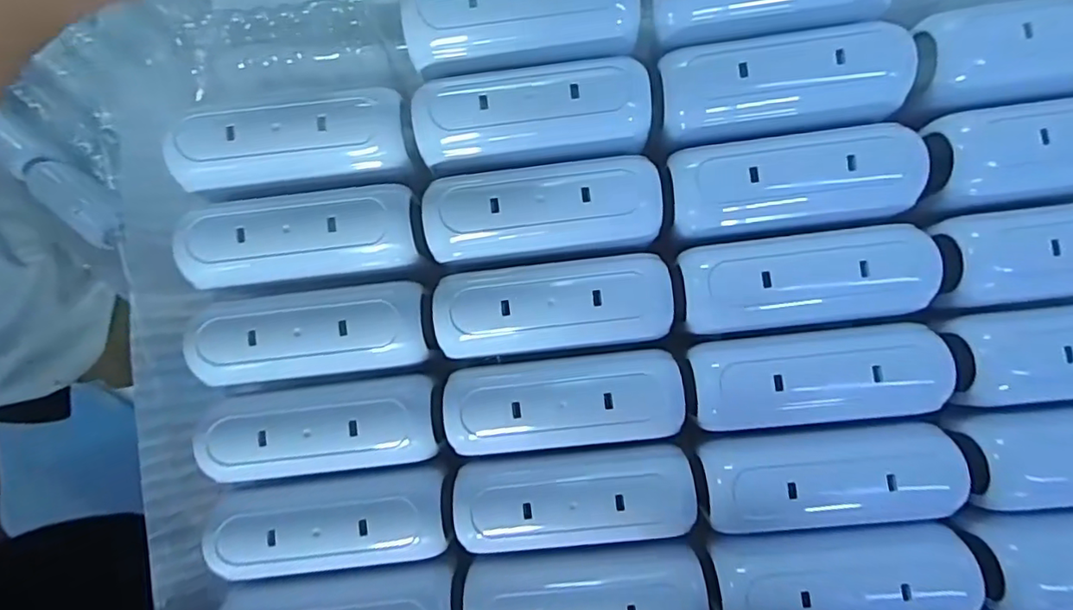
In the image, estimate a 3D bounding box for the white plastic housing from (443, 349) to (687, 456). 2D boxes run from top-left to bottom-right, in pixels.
[{"bbox_3d":[0.009,0.031,0.182,0.074,0.017,0.027,-6,86,6],"label":"white plastic housing"}]

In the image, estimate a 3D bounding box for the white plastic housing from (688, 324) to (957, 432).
[{"bbox_3d":[0.089,0.024,0.182,0.074,0.011,0.029,-6,86,6],"label":"white plastic housing"}]

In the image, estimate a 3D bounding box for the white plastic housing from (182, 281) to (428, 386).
[{"bbox_3d":[-0.073,0.009,0.184,0.073,0.015,0.026,-8,86,6],"label":"white plastic housing"}]

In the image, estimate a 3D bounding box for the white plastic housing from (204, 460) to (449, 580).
[{"bbox_3d":[-0.066,0.069,0.182,0.071,0.013,0.028,-8,86,6],"label":"white plastic housing"}]

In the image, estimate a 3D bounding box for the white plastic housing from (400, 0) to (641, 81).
[{"bbox_3d":[-0.005,-0.091,0.183,0.074,0.017,0.023,-8,86,6],"label":"white plastic housing"}]

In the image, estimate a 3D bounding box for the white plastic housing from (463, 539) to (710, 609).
[{"bbox_3d":[0.016,0.095,0.180,0.074,0.020,0.031,-7,86,6],"label":"white plastic housing"}]

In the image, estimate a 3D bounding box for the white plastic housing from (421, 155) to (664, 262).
[{"bbox_3d":[0.002,-0.032,0.184,0.074,0.015,0.029,-6,86,6],"label":"white plastic housing"}]

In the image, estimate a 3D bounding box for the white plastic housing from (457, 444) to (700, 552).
[{"bbox_3d":[0.012,0.061,0.181,0.074,0.015,0.028,-4,86,6],"label":"white plastic housing"}]

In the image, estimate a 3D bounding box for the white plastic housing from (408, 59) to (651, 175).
[{"bbox_3d":[-0.001,-0.061,0.185,0.074,0.018,0.027,-7,86,6],"label":"white plastic housing"}]

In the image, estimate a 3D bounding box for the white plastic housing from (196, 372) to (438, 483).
[{"bbox_3d":[-0.070,0.039,0.184,0.072,0.015,0.027,-7,86,6],"label":"white plastic housing"}]

